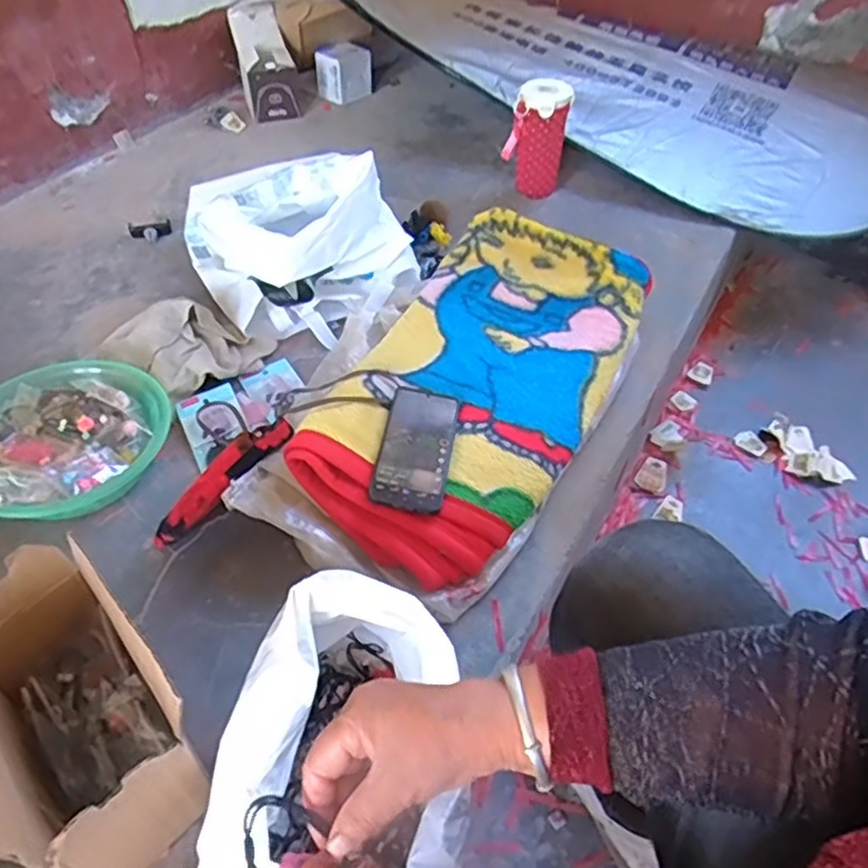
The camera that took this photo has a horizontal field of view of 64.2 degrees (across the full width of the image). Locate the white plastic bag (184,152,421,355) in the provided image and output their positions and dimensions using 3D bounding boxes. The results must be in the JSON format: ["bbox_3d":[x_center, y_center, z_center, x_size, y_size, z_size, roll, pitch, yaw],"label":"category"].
[{"bbox_3d":[-0.206,-0.291,1.058,0.423,0.158,0.267,28,53,23],"label":"white plastic bag"}]

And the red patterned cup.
[{"bbox_3d":[0.189,-0.538,1.277,0.102,0.182,0.085,-7,47,-7],"label":"red patterned cup"}]

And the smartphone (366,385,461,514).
[{"bbox_3d":[-0.019,0.013,0.770,0.079,0.018,0.170,8,47,6],"label":"smartphone"}]

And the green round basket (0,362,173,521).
[{"bbox_3d":[-0.445,0.015,0.819,0.208,0.085,0.228,1,47,-1],"label":"green round basket"}]

